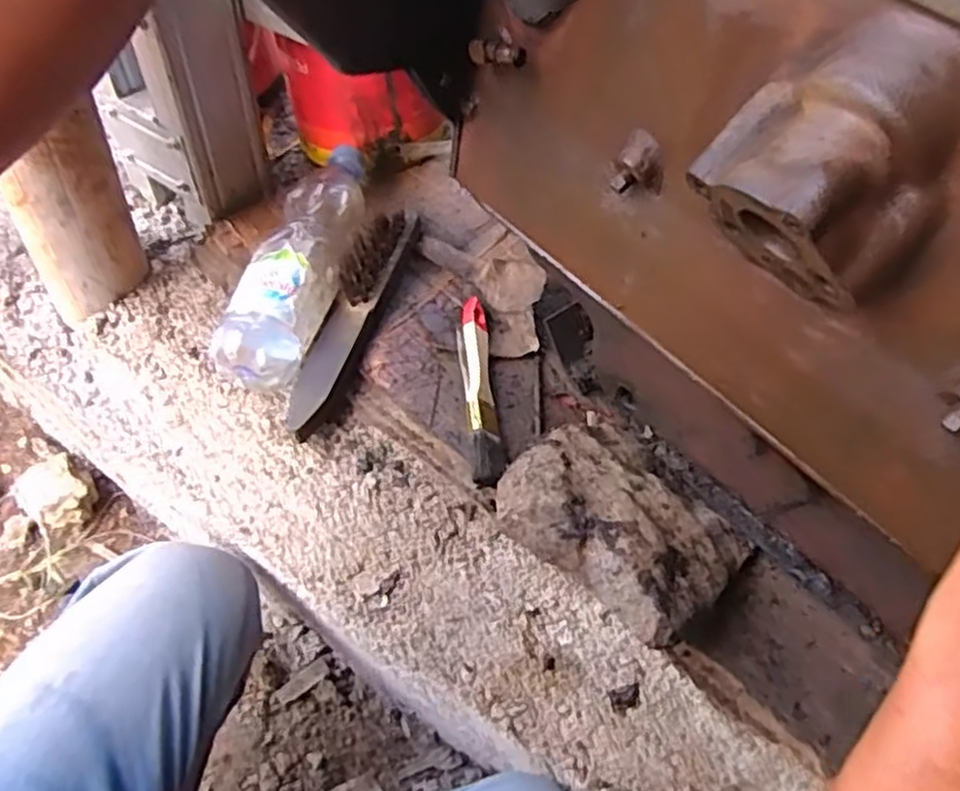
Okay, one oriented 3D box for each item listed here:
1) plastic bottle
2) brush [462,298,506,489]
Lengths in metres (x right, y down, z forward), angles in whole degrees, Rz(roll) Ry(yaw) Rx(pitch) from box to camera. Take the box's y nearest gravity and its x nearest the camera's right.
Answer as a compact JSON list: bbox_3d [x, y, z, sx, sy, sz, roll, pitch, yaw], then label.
[{"bbox_3d":[-0.143,-0.114,0.603,0.064,0.059,0.238,13,52,5],"label":"plastic bottle"},{"bbox_3d":[0.000,-0.004,0.560,0.024,0.027,0.170,-2,53,-7],"label":"brush"}]

